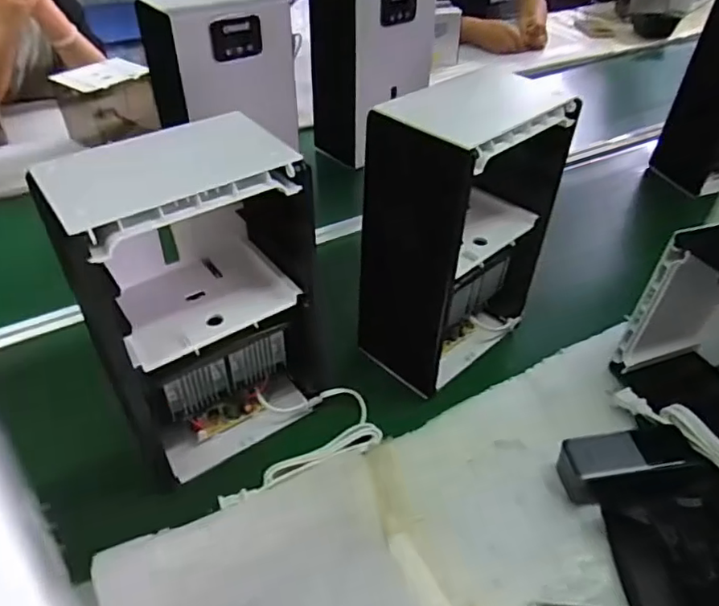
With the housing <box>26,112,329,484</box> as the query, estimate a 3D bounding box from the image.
[{"bbox_3d":[-0.169,0.007,0.612,0.209,0.348,0.145,-25,46,-28],"label":"housing"}]

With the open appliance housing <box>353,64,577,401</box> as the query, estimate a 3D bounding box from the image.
[{"bbox_3d":[0.126,-0.088,0.721,0.137,0.327,0.244,29,47,30],"label":"open appliance housing"}]

